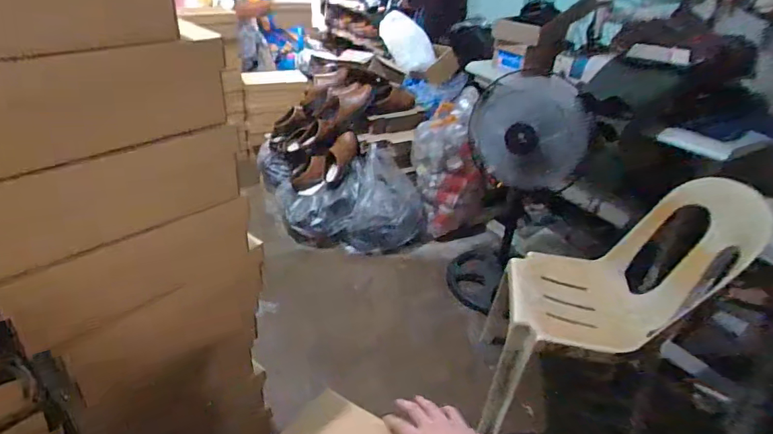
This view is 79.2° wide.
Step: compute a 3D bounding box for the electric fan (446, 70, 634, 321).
[{"bbox_3d":[0.536,-0.100,1.879,0.445,0.882,0.536,10,33,10],"label":"electric fan"}]

